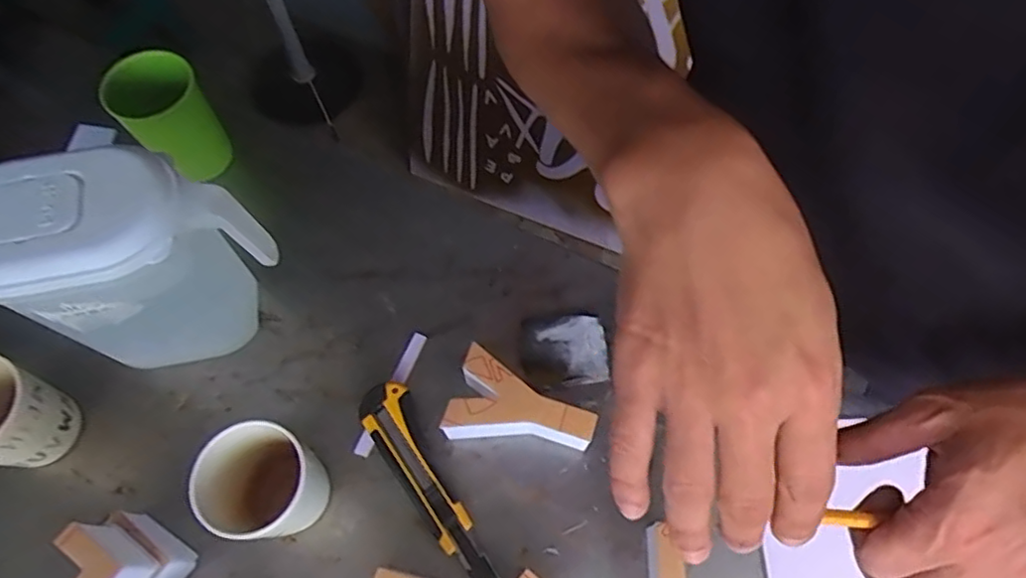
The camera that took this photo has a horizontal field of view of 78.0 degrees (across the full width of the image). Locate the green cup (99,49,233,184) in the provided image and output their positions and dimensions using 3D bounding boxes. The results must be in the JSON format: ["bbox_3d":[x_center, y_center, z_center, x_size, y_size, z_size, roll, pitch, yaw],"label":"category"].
[{"bbox_3d":[-0.300,-0.147,0.564,0.070,0.111,0.070,0,65,1],"label":"green cup"}]

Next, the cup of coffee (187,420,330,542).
[{"bbox_3d":[-0.170,0.139,0.448,0.069,0.096,0.068,0,65,1],"label":"cup of coffee"}]

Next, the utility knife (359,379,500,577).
[{"bbox_3d":[-0.065,0.146,0.480,0.039,0.021,0.162,-31,68,-13],"label":"utility knife"}]

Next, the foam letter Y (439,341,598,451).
[{"bbox_3d":[0.008,0.095,0.487,0.106,0.044,0.064,16,66,8],"label":"foam letter Y"}]

